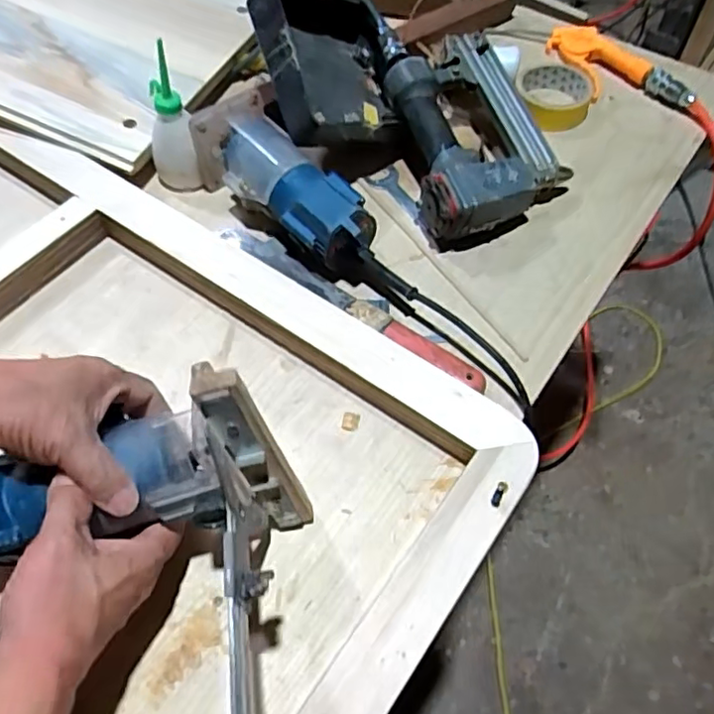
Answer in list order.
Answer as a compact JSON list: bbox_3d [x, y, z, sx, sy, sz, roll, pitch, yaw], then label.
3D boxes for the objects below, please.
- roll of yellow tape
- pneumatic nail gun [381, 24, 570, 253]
[{"bbox_3d":[0.246,-0.317,0.750,0.084,0.029,0.095,-7,59,-3],"label":"roll of yellow tape"},{"bbox_3d":[0.127,-0.248,0.671,0.170,0.092,0.255,-10,59,-6],"label":"pneumatic nail gun"}]

